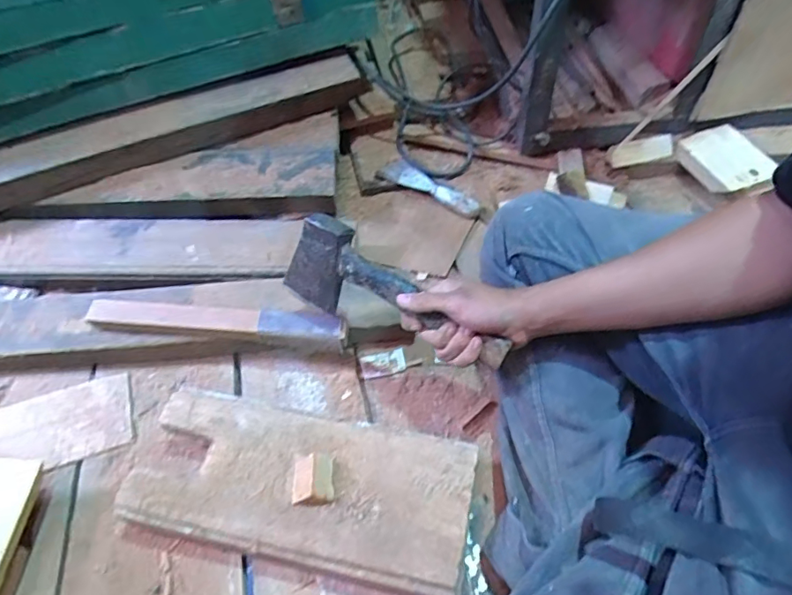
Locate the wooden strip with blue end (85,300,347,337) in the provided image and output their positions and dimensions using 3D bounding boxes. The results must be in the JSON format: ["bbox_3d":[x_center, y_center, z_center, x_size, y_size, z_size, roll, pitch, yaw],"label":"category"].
[{"bbox_3d":[-0.222,0.028,0.619,0.321,0.031,0.036,3,51,5],"label":"wooden strip with blue end"}]

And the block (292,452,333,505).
[{"bbox_3d":[-0.083,0.175,0.485,0.039,0.020,0.048,-6,51,-3],"label":"block"}]

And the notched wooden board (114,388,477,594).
[{"bbox_3d":[-0.097,0.180,0.495,0.333,0.024,0.145,9,52,10],"label":"notched wooden board"}]

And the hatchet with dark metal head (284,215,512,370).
[{"bbox_3d":[-0.003,-0.006,0.524,0.263,0.097,0.059,25,56,20],"label":"hatchet with dark metal head"}]

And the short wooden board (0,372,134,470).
[{"bbox_3d":[-0.428,0.161,0.606,0.195,0.010,0.106,-17,52,-11],"label":"short wooden board"}]

